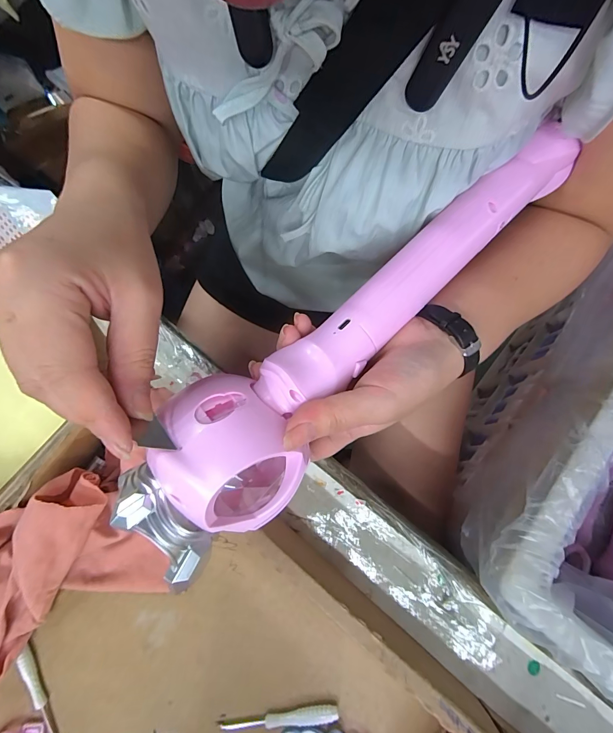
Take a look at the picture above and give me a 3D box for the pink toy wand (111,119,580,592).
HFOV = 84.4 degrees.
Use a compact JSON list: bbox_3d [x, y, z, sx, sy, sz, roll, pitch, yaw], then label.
[{"bbox_3d":[0.035,-0.028,0.204,0.075,0.054,0.336,44,78,11],"label":"pink toy wand"}]

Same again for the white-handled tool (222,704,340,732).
[{"bbox_3d":[-0.020,0.252,0.240,0.084,0.010,0.010,-8,76,0],"label":"white-handled tool"}]

